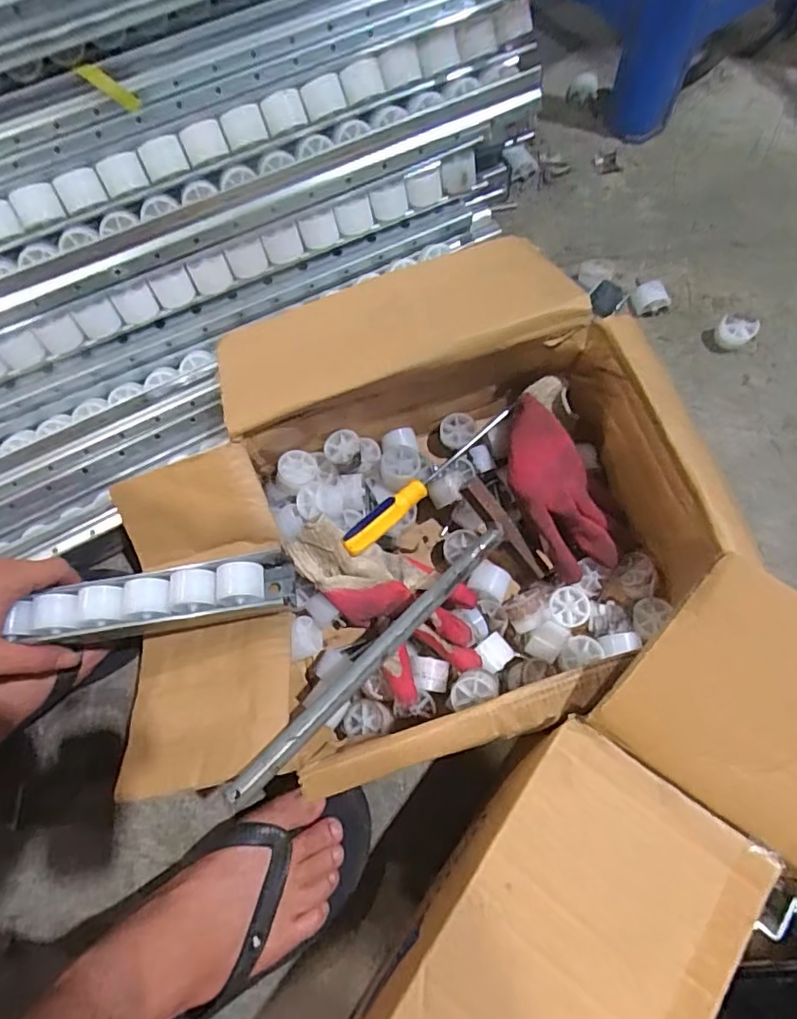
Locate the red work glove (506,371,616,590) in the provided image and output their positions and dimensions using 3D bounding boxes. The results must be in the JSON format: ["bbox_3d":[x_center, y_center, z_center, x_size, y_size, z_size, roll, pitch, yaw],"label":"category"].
[{"bbox_3d":[0.134,-0.027,0.495,0.077,0.047,0.175,-16,71,-3],"label":"red work glove"}]

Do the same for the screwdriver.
[{"bbox_3d":[0.026,-0.024,0.496,0.181,0.021,0.019,-39,74,-11],"label":"screwdriver"}]

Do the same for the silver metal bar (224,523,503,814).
[{"bbox_3d":[-0.009,0.099,0.417,0.019,0.016,0.284,43,60,12],"label":"silver metal bar"}]

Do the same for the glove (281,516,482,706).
[{"bbox_3d":[-0.004,0.072,0.474,0.103,0.057,0.169,-37,74,-10],"label":"glove"}]

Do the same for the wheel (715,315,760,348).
[{"bbox_3d":[0.353,-0.186,0.593,0.034,0.029,0.021,21,73,9],"label":"wheel"}]

